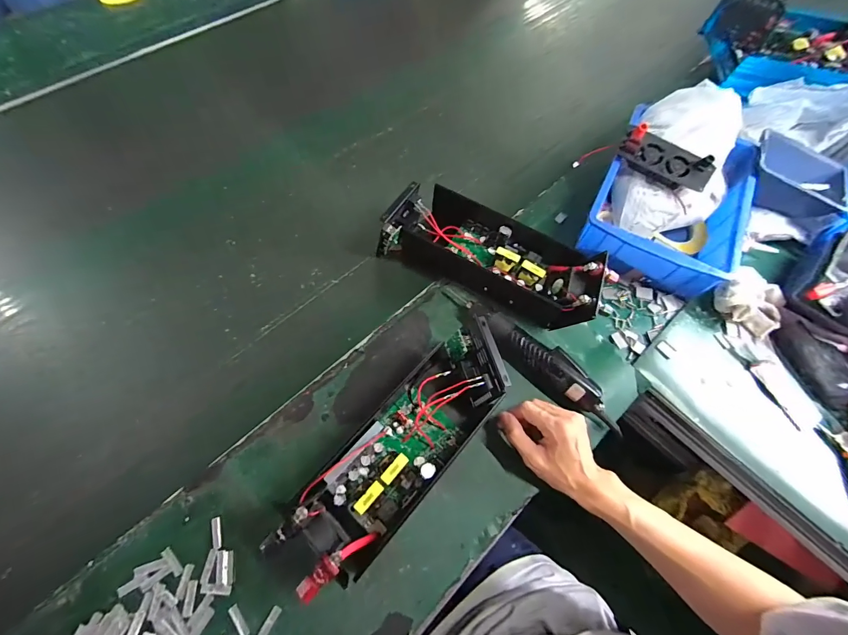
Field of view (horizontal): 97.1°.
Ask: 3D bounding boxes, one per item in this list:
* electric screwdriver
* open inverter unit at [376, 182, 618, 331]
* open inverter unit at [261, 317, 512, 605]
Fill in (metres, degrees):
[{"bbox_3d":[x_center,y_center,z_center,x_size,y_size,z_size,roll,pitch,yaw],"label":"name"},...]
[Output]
[{"bbox_3d":[0.169,0.075,0.491,0.048,0.039,0.218,-41,72,-20],"label":"electric screwdriver"},{"bbox_3d":[0.102,-0.094,0.546,0.310,0.085,0.123,24,65,9],"label":"open inverter unit"},{"bbox_3d":[-0.017,0.136,0.418,0.102,0.098,0.303,38,68,15],"label":"open inverter unit"}]

